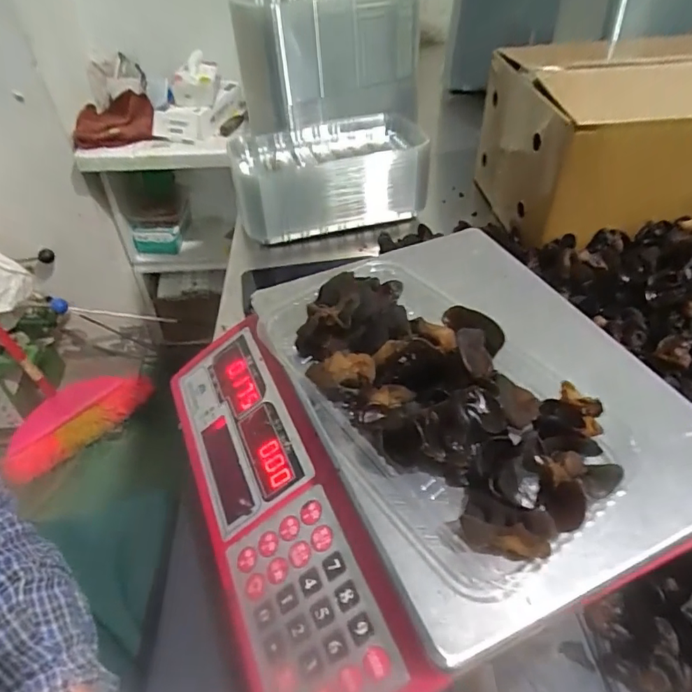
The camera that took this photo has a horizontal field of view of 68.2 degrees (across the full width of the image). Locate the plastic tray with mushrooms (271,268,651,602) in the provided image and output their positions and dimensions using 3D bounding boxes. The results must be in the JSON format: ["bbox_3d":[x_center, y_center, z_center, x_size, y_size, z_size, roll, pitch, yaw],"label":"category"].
[{"bbox_3d":[0.045,0.018,0.317,0.124,0.047,0.249,-28,51,-24],"label":"plastic tray with mushrooms"}]

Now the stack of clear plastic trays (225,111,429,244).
[{"bbox_3d":[-0.022,-0.227,0.665,0.233,0.108,0.194,-5,45,-3],"label":"stack of clear plastic trays"}]

